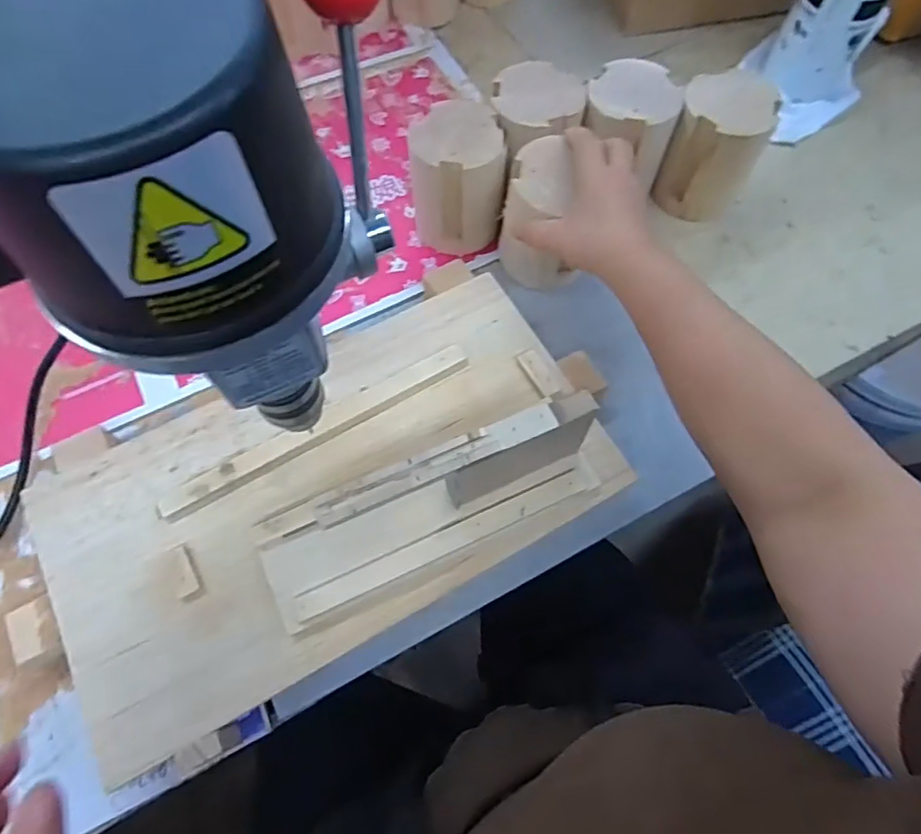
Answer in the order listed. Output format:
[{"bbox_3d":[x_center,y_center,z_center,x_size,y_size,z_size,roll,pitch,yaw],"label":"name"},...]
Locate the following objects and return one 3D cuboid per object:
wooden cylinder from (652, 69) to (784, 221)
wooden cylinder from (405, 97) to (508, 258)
[{"bbox_3d":[0.220,-0.231,0.513,0.075,0.099,0.065,25,69,9],"label":"wooden cylinder"},{"bbox_3d":[-0.004,-0.201,0.510,0.073,0.103,0.085,-7,67,-4],"label":"wooden cylinder"}]

